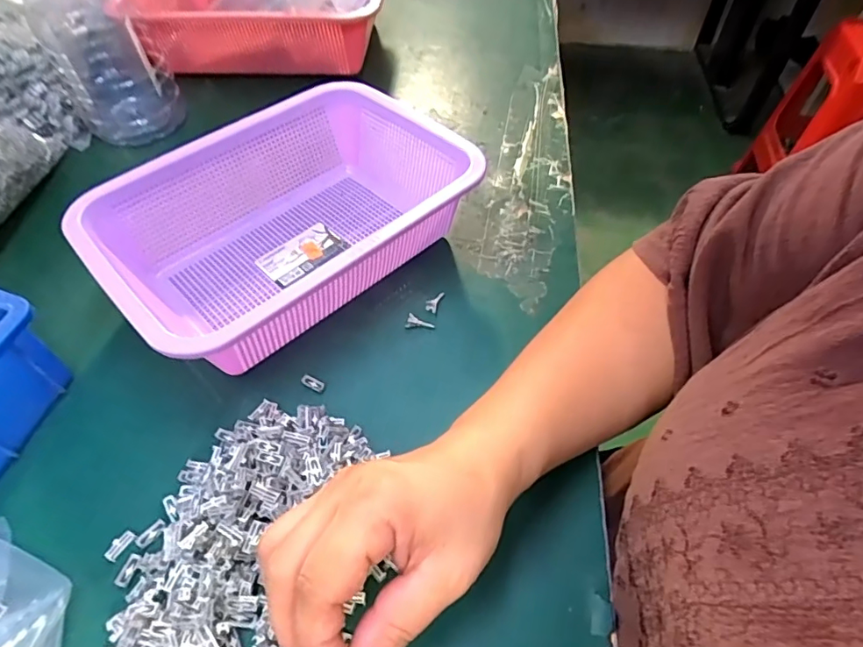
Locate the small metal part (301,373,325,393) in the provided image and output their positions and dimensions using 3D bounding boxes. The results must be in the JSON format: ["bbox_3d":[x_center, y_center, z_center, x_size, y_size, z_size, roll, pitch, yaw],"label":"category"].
[{"bbox_3d":[-0.081,0.041,0.355,0.017,0.004,0.007,23,55,17],"label":"small metal part"}]

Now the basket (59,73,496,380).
[{"bbox_3d":[-0.114,-0.081,0.402,0.256,0.080,0.201,-37,60,-26],"label":"basket"}]

